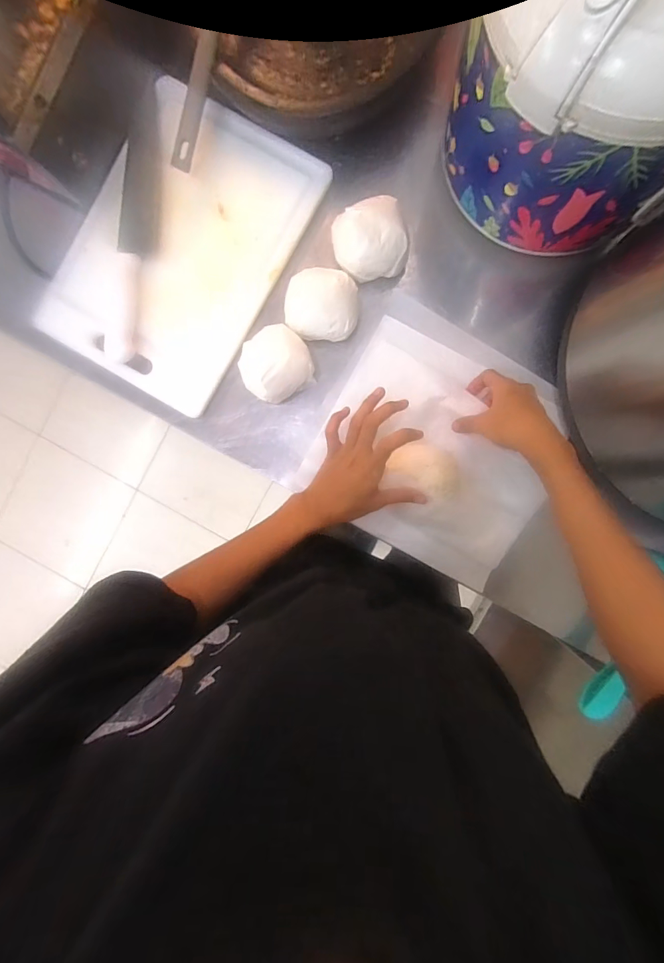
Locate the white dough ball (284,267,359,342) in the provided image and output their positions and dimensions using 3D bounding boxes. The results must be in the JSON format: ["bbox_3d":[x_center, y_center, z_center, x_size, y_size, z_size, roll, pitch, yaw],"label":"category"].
[{"bbox_3d":[-0.014,-0.210,0.490,0.090,0.041,0.077,7,93,3],"label":"white dough ball"}]

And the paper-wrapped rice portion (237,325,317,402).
[{"bbox_3d":[-0.070,-0.143,0.493,0.082,0.054,0.080,-35,90,4],"label":"paper-wrapped rice portion"}]

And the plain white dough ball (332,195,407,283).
[{"bbox_3d":[0.044,-0.282,0.484,0.080,0.060,0.073,-17,91,4],"label":"plain white dough ball"}]

